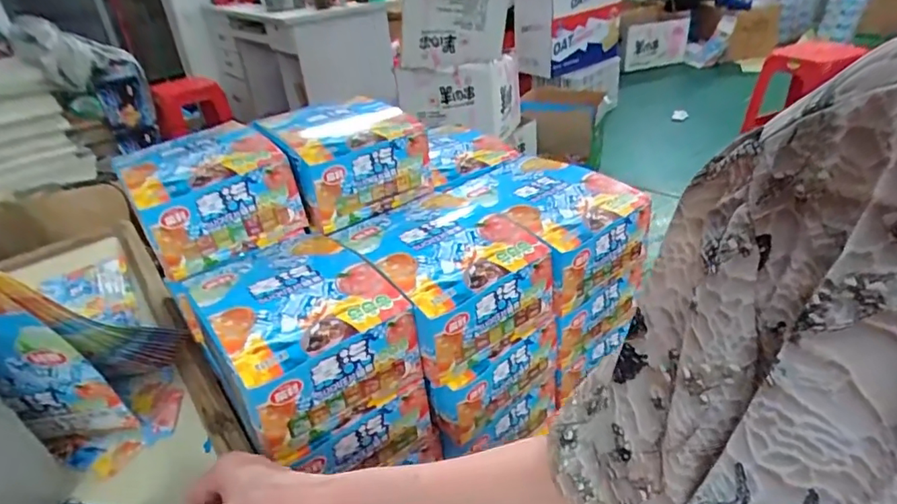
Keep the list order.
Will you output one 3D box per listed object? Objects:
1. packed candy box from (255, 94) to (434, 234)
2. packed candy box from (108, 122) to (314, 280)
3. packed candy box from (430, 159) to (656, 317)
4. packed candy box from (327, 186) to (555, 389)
[{"bbox_3d":[-0.130,-0.123,0.670,0.154,0.088,0.160,-23,36,-26],"label":"packed candy box"},{"bbox_3d":[-0.281,-0.077,0.617,0.157,0.088,0.177,-24,36,-28],"label":"packed candy box"},{"bbox_3d":[0.110,-0.038,0.657,0.148,0.086,0.210,-25,37,-29],"label":"packed candy box"},{"bbox_3d":[-0.009,0.024,0.589,0.157,0.103,0.204,-24,36,-27],"label":"packed candy box"}]

